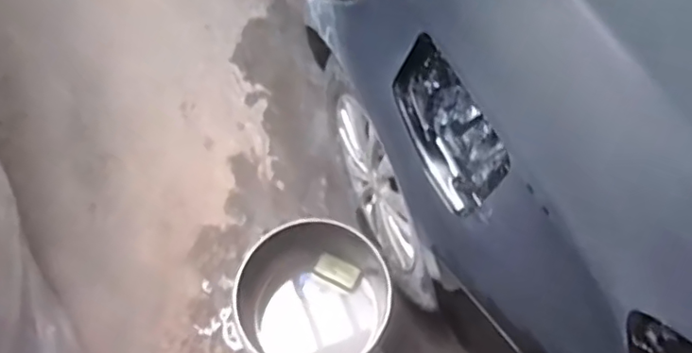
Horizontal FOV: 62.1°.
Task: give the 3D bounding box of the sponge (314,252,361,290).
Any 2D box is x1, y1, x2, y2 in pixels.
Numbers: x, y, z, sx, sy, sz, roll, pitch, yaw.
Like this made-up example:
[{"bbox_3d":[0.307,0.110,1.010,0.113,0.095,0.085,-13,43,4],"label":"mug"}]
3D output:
[{"bbox_3d":[-0.020,0.212,1.282,0.100,0.029,0.051,29,69,12],"label":"sponge"}]

